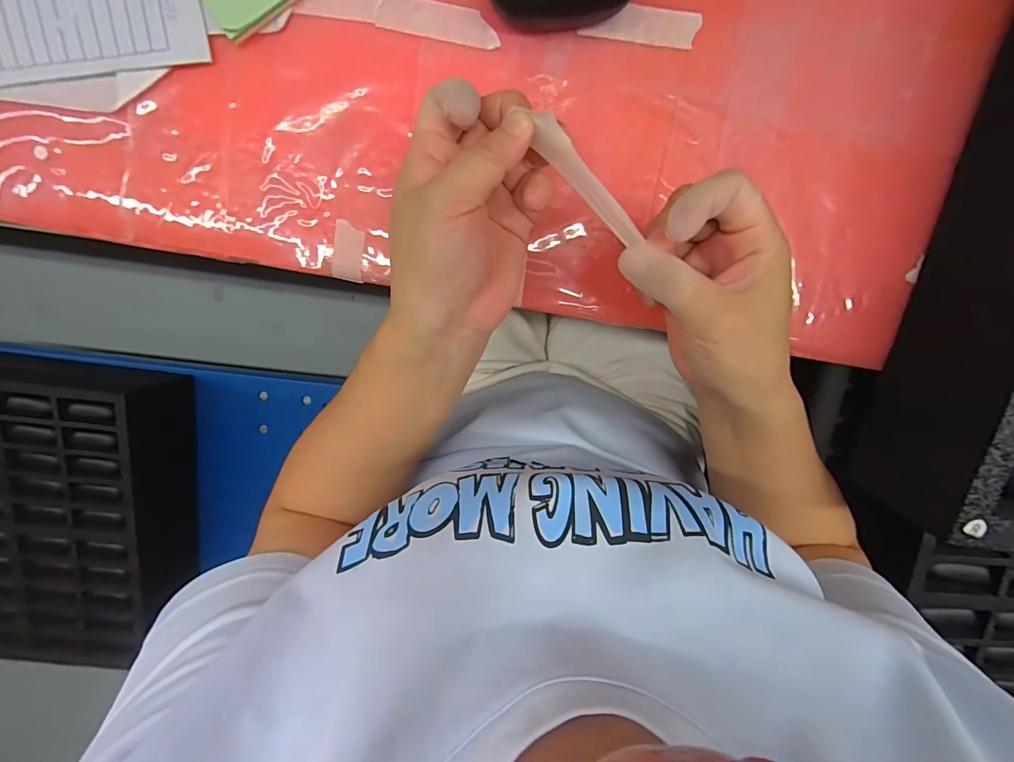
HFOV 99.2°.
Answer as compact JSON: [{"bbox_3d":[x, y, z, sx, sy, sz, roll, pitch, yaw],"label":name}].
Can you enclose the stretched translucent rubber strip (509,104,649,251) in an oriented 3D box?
[{"bbox_3d":[0.037,-0.093,0.203,0.011,0.009,0.072,-44,105,6],"label":"stretched translucent rubber strip"}]

